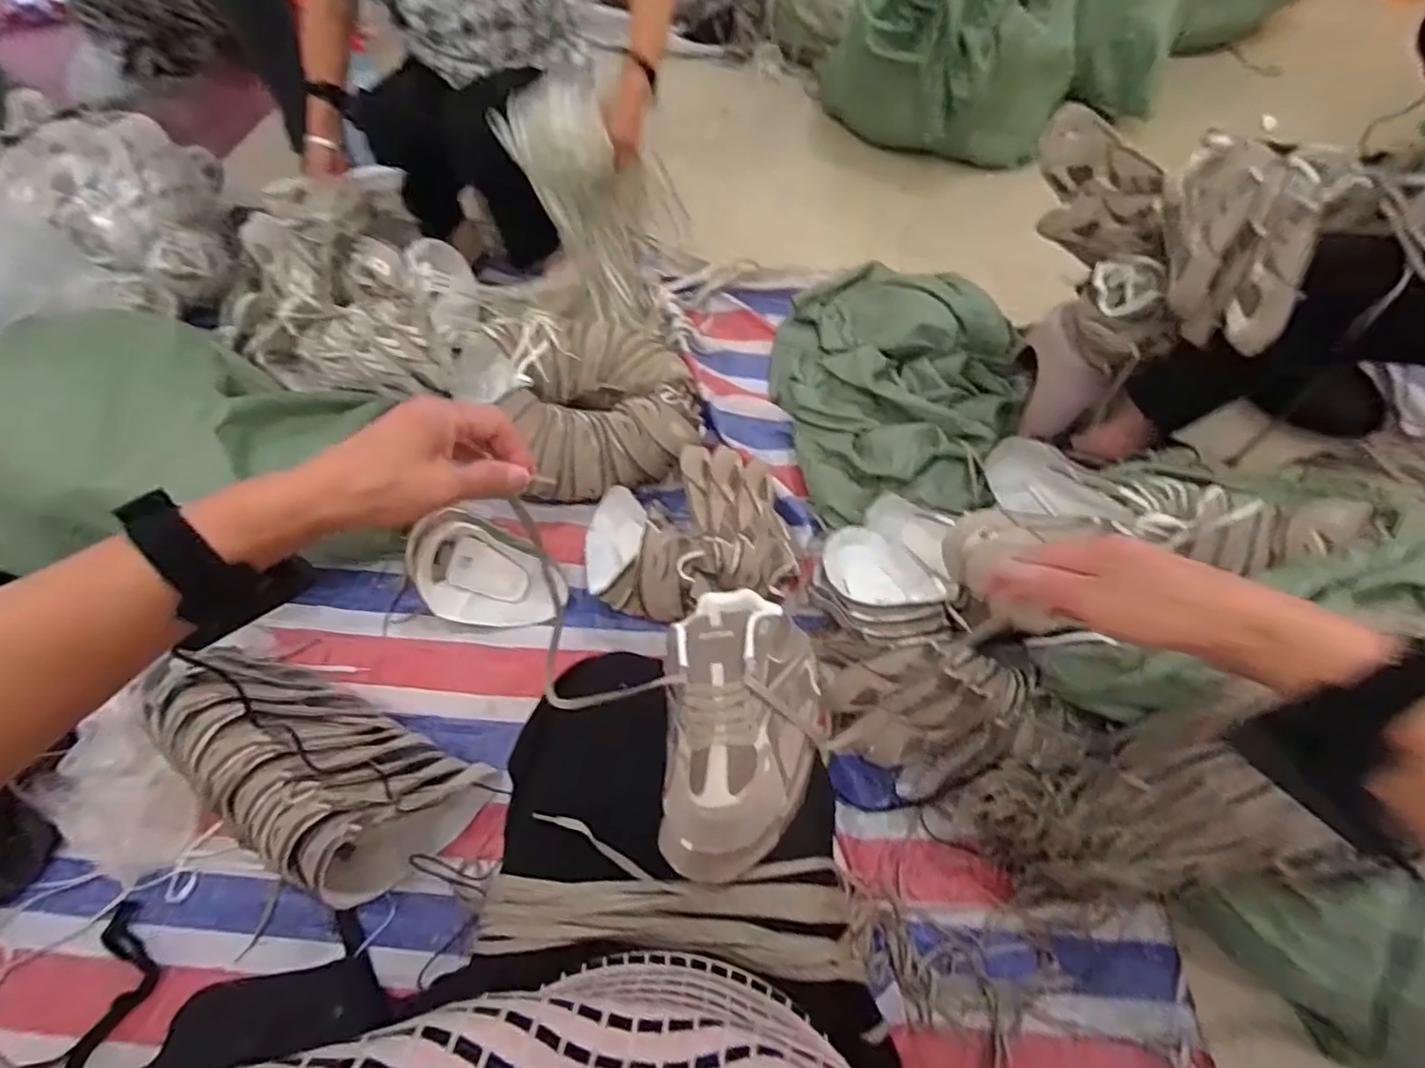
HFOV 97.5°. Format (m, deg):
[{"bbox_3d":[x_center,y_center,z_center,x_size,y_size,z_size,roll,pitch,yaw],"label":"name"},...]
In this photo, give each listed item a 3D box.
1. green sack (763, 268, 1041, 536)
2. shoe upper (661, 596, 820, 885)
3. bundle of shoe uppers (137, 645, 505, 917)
[{"bbox_3d":[0.363,-0.293,1.237,0.488,0.125,0.614,11,59,8],"label":"green sack"},{"bbox_3d":[0.028,0.162,0.561,0.139,0.052,0.251,-1,59,1],"label":"shoe upper"},{"bbox_3d":[-0.556,0.294,0.815,0.476,0.164,0.204,28,62,2],"label":"bundle of shoe uppers"}]

